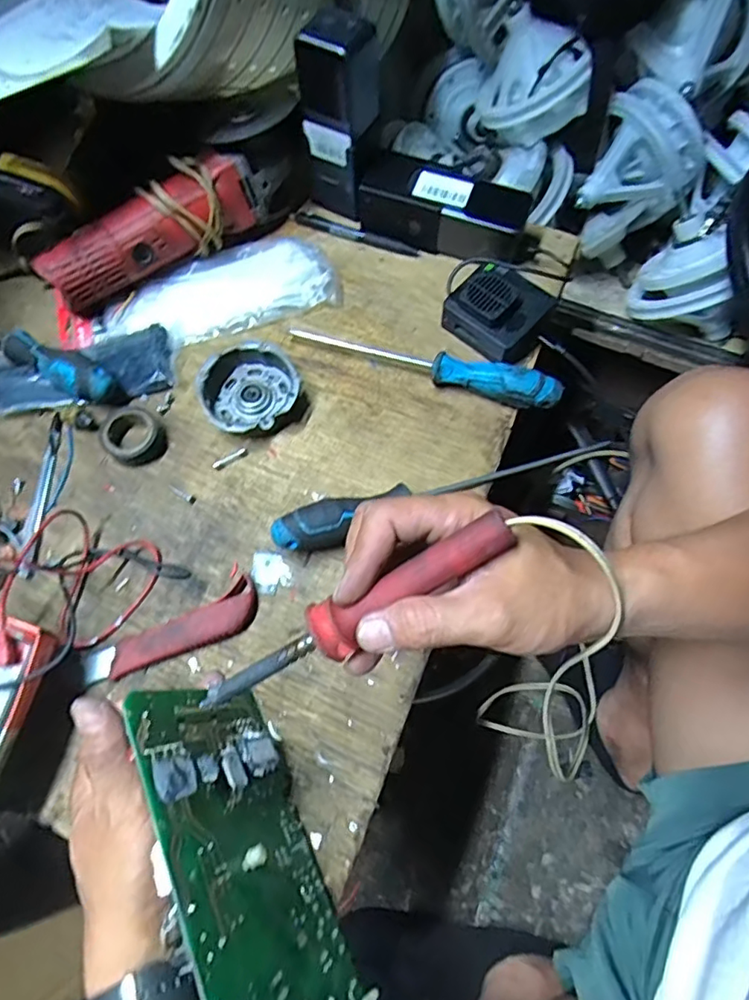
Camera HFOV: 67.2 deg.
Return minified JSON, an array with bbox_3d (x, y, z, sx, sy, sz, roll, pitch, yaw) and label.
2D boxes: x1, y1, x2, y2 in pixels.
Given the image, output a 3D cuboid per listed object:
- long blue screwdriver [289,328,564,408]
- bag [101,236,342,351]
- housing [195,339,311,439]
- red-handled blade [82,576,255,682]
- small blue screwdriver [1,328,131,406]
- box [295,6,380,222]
[{"bbox_3d":[0.043,-0.123,0.503,0.240,0.034,0.024,17,70,7],"label":"long blue screwdriver"},{"bbox_3d":[-0.148,-0.200,0.539,0.213,0.017,0.097,-21,70,-7],"label":"bag"},{"bbox_3d":[-0.110,-0.096,0.496,0.084,0.030,0.089,0,69,0],"label":"housing"},{"bbox_3d":[-0.154,0.105,0.431,0.138,0.020,0.036,-26,71,-9],"label":"red-handled blade"},{"bbox_3d":[-0.281,-0.120,0.497,0.117,0.033,0.031,23,71,9],"label":"small blue screwdriver"},{"bbox_3d":[-0.029,-0.345,0.519,0.061,0.162,0.052,26,71,10],"label":"box"}]

